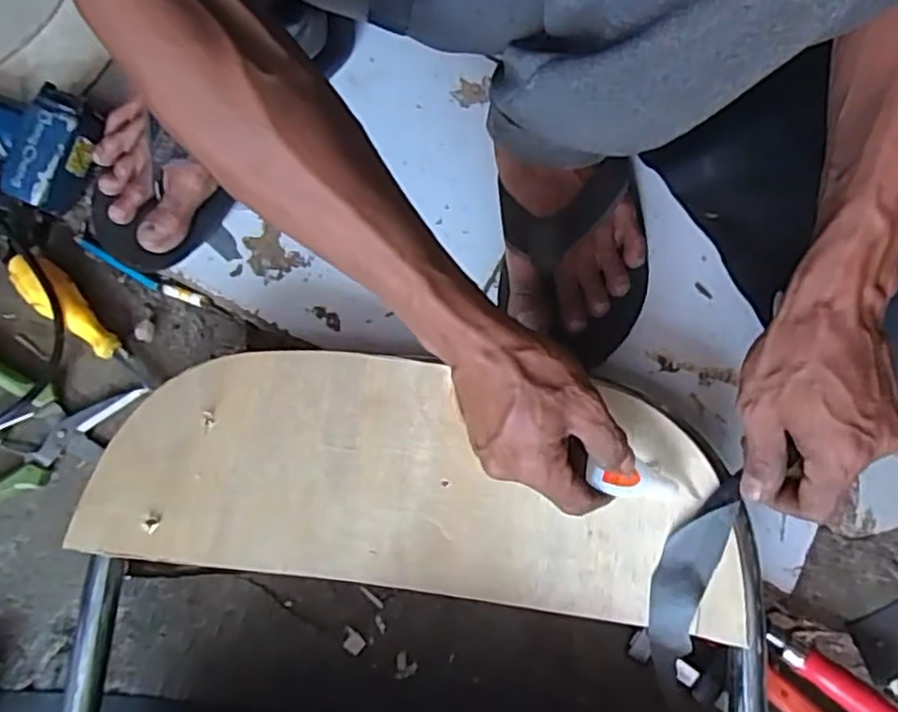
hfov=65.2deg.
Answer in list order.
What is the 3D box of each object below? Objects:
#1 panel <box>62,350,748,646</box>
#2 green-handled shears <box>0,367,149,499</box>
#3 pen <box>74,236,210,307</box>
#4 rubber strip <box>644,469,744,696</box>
[{"bbox_3d":[-0.015,0.077,0.470,0.403,0.063,0.163,10,75,0],"label":"panel"},{"bbox_3d":[-0.326,0.074,0.522,0.146,0.022,0.139,12,75,4],"label":"green-handled shears"},{"bbox_3d":[-0.251,-0.067,0.569,0.128,0.008,0.012,26,77,7],"label":"pen"},{"bbox_3d":[0.153,0.152,0.459,0.039,0.038,0.157,17,100,5],"label":"rubber strip"}]

